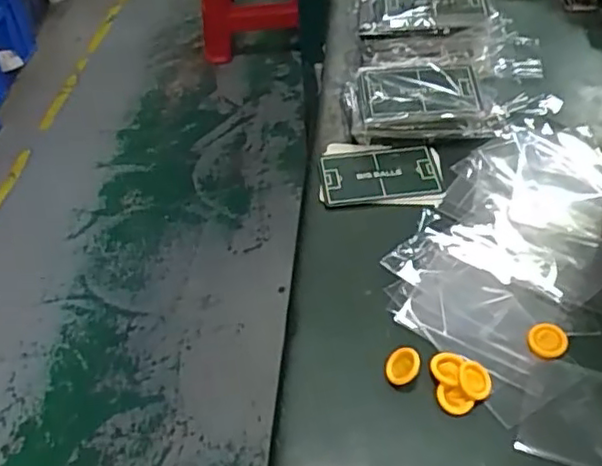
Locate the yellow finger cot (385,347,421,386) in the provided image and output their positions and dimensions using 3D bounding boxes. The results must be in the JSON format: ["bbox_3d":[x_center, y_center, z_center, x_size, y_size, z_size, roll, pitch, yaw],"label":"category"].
[{"bbox_3d":[0.056,0.072,0.342,0.019,0.006,0.019,-25,53,14],"label":"yellow finger cot"}]

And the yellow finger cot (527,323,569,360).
[{"bbox_3d":[0.139,0.060,0.352,0.021,0.006,0.022,13,50,17],"label":"yellow finger cot"}]

